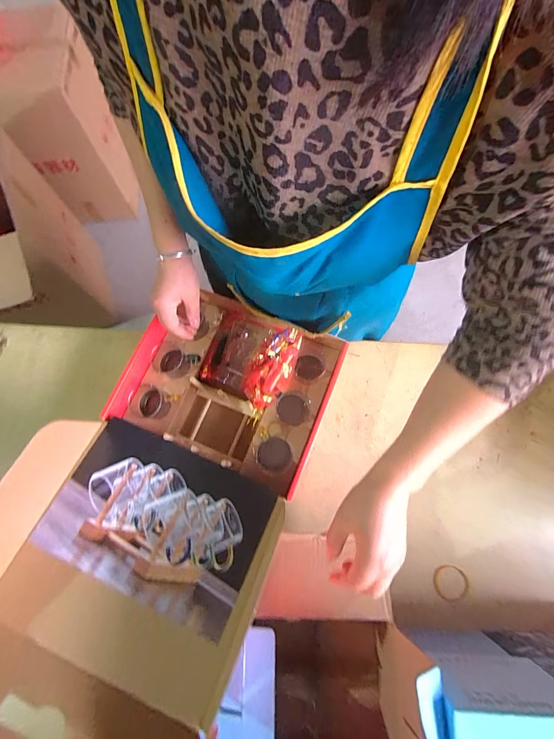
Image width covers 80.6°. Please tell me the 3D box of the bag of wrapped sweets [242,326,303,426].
[{"bbox_3d":[-0.016,0.006,0.562,0.076,0.039,0.163,26,93,10],"label":"bag of wrapped sweets"}]

